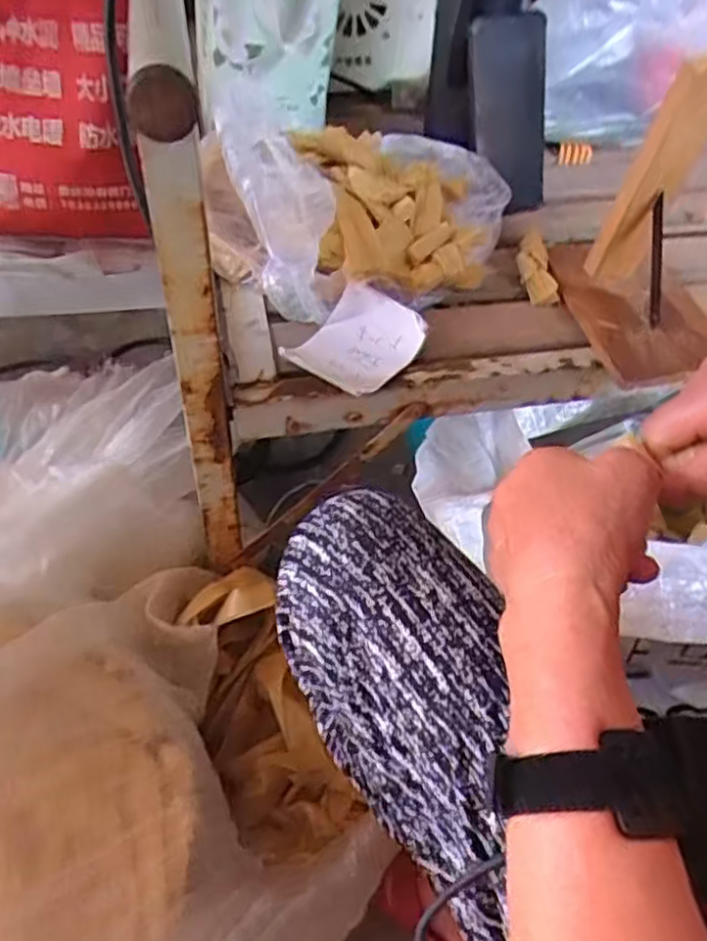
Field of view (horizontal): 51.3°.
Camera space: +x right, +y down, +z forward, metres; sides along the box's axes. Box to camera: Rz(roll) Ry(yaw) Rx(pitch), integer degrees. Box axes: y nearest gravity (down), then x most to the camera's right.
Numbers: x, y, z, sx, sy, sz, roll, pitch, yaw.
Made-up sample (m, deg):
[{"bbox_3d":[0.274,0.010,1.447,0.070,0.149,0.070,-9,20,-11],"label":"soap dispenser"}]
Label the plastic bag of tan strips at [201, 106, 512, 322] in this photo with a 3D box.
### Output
[{"bbox_3d":[0.005,-0.225,0.617,0.254,0.088,0.196,-8,50,-7],"label":"plastic bag of tan strips"}]

